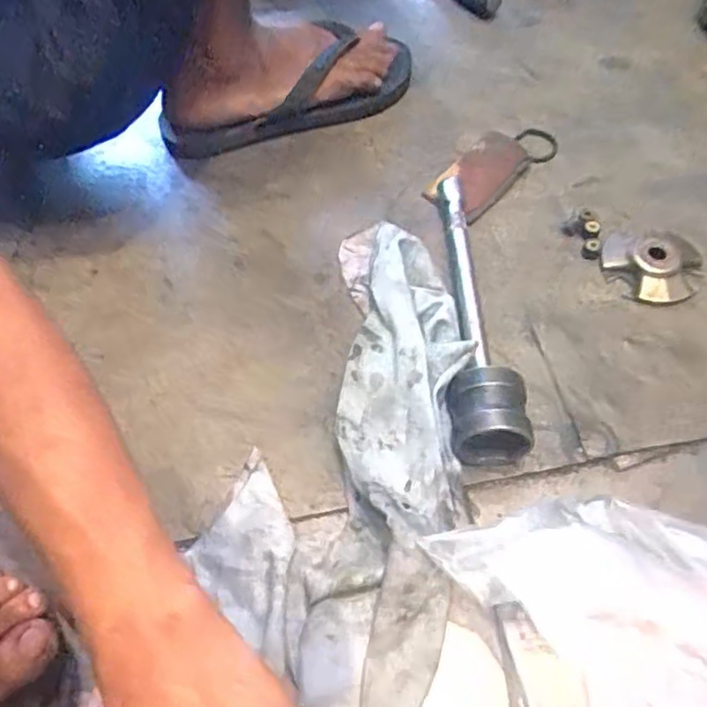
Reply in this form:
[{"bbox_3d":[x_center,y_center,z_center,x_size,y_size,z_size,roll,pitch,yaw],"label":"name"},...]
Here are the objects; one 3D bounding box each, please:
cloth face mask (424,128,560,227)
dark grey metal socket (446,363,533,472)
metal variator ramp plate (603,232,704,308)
[{"bbox_3d":[0.127,-0.167,0.611,0.127,0.023,0.058,-40,70,-23],"label":"cloth face mask"},{"bbox_3d":[0.089,0.048,0.442,0.050,0.054,0.061,-5,55,1],"label":"dark grey metal socket"},{"bbox_3d":[0.240,-0.070,0.539,0.076,0.026,0.066,7,56,9],"label":"metal variator ramp plate"}]

